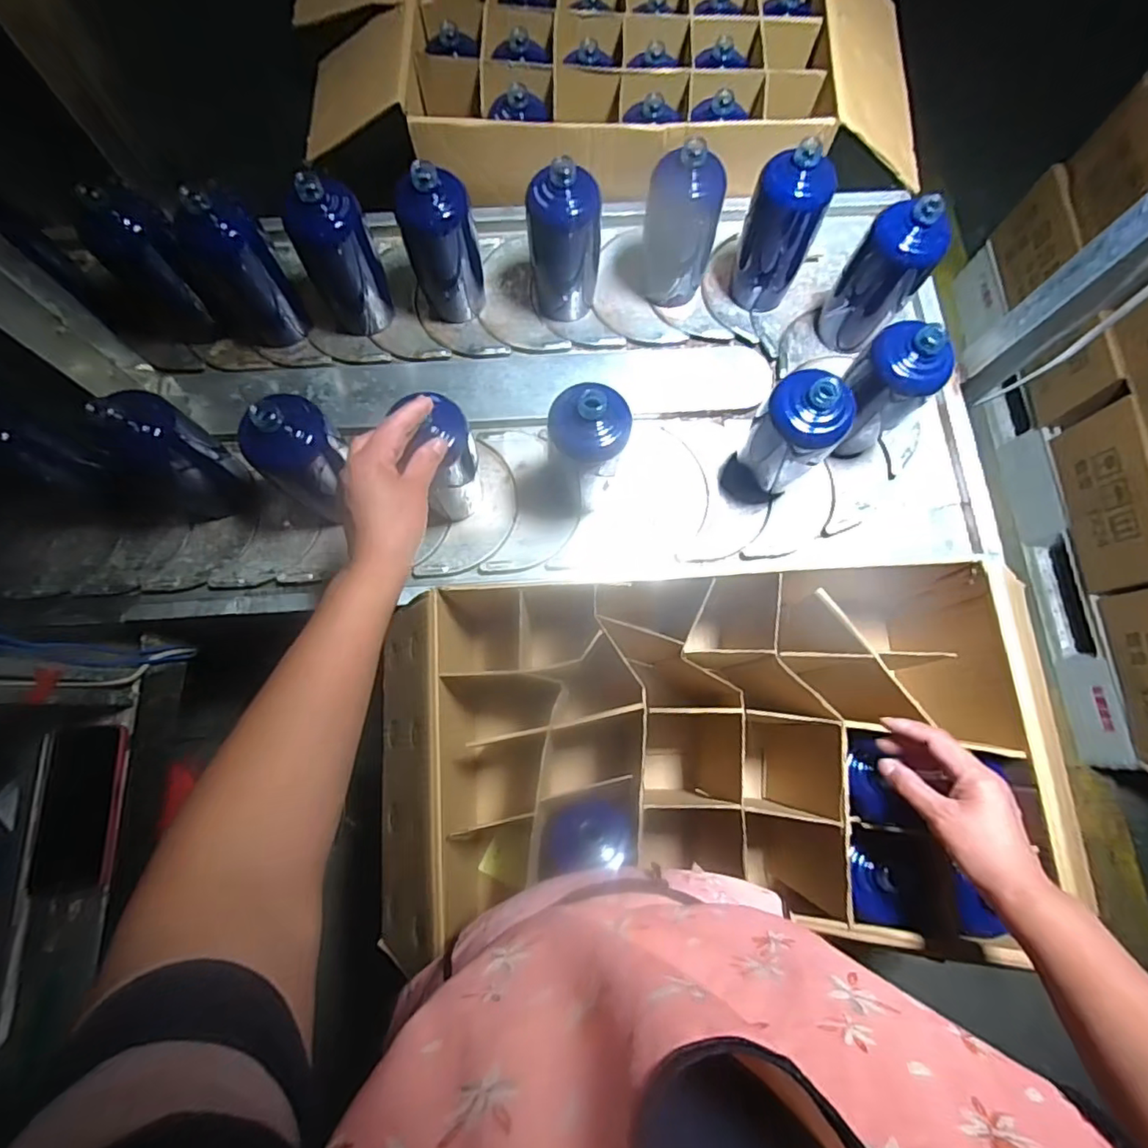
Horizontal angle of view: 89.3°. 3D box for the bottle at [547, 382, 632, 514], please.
[{"bbox_3d":[0.015,-0.129,0.615,0.076,0.184,0.069,5,77,1],"label":"bottle"}]

